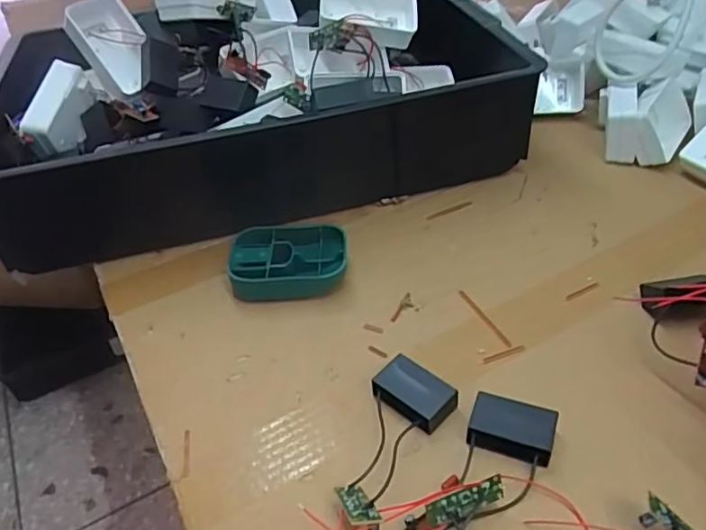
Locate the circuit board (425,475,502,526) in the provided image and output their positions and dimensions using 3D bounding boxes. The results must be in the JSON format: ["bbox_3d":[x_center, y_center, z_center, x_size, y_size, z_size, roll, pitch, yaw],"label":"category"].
[{"bbox_3d":[0.059,0.125,0.312,0.043,0.016,0.004,-20,7,-11],"label":"circuit board"}]

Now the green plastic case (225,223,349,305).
[{"bbox_3d":[-0.051,-0.002,0.478,0.091,0.027,0.070,-5,40,0],"label":"green plastic case"}]

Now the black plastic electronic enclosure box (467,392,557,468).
[{"bbox_3d":[0.094,0.098,0.352,0.048,0.019,0.030,10,43,17],"label":"black plastic electronic enclosure box"}]

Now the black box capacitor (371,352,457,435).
[{"bbox_3d":[0.038,0.082,0.376,0.047,0.020,0.032,28,50,33],"label":"black box capacitor"}]

